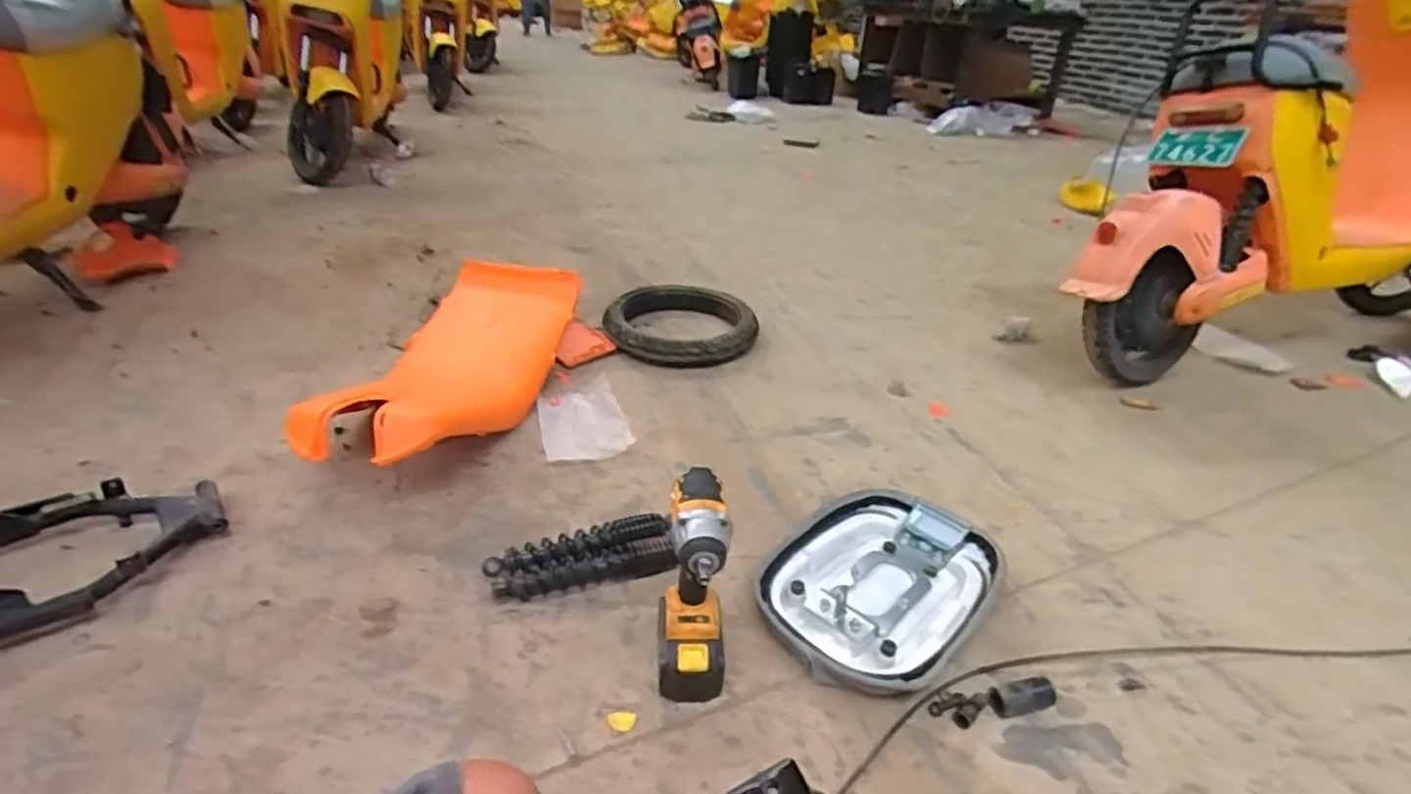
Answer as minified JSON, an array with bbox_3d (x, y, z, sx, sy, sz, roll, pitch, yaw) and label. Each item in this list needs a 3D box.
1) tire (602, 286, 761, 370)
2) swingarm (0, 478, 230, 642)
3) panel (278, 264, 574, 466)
[{"bbox_3d":[-0.050,-0.173,1.682,0.352,0.084,0.338,7,32,6],"label":"tire"},{"bbox_3d":[-0.840,0.207,0.914,0.342,0.087,0.240,-16,37,-28],"label":"swingarm"},{"bbox_3d":[-0.487,-0.056,1.345,0.307,0.160,0.660,8,33,7],"label":"panel"}]

